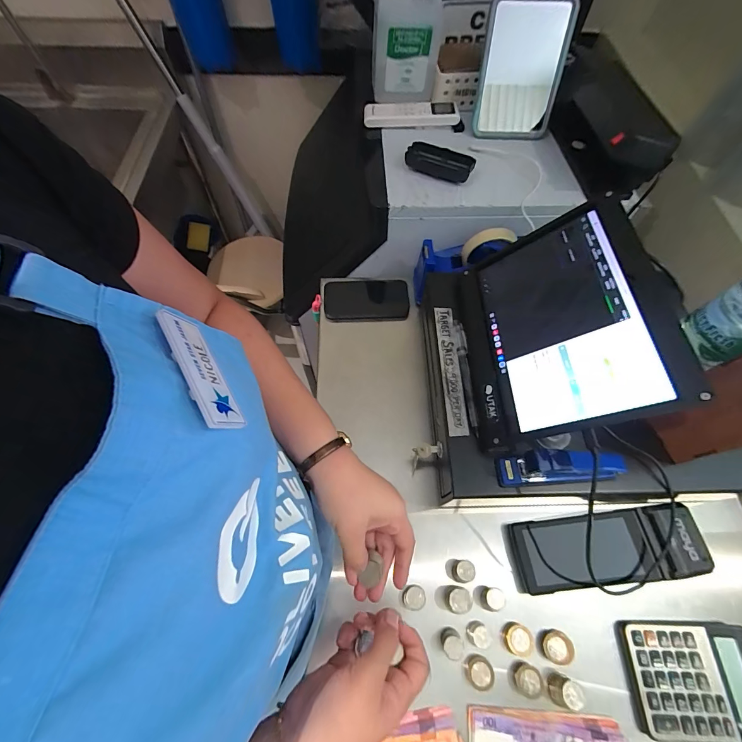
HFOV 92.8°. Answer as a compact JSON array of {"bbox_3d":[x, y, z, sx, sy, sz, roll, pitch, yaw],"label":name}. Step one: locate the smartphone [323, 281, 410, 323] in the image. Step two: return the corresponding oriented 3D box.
[{"bbox_3d":[-0.008,-0.127,0.628,0.146,0.011,0.079,0,74,-3],"label":"smartphone"}]

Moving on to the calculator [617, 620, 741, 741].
[{"bbox_3d":[0.366,0.343,0.392,0.148,0.018,0.105,2,63,0],"label":"calculator"}]

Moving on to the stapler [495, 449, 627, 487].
[{"bbox_3d":[0.213,0.107,0.395,0.135,0.045,0.030,-3,63,-2],"label":"stapler"}]

